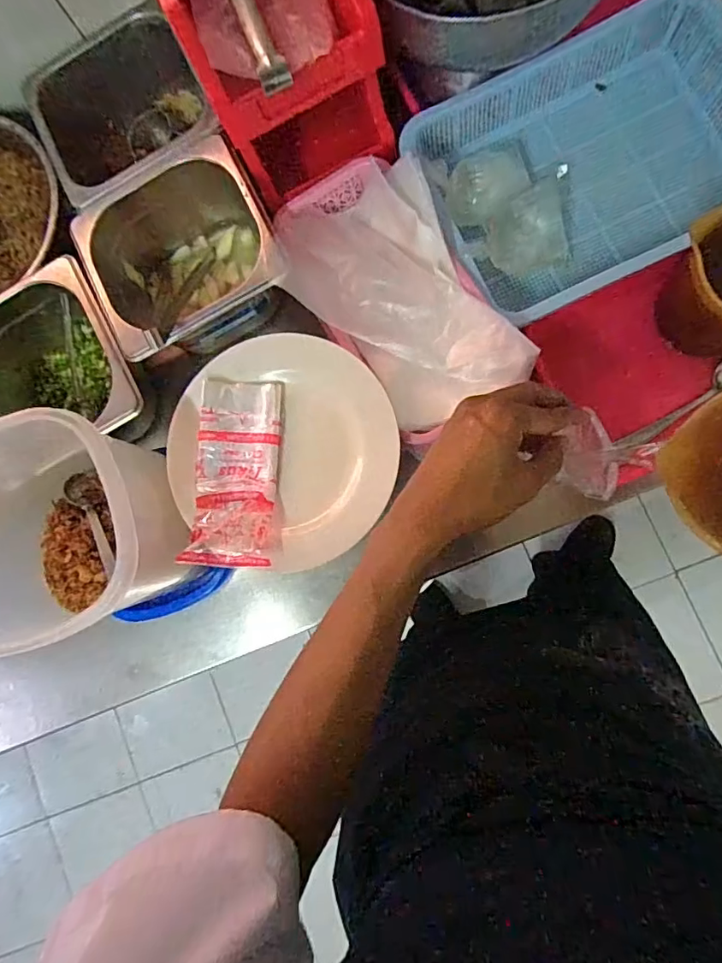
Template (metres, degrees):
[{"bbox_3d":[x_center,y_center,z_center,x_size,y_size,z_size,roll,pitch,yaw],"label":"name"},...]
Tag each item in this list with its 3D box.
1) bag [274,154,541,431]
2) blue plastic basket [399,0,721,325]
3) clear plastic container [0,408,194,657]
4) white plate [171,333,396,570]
[{"bbox_3d":[0.030,-0.166,0.483,0.141,0.078,0.244,-30,82,5],"label":"bag"},{"bbox_3d":[0.208,-0.298,0.484,0.294,0.067,0.231,-25,83,6],"label":"blue plastic basket"},{"bbox_3d":[-0.240,0.046,0.448,0.174,0.154,0.150,-17,84,7],"label":"clear plastic container"},{"bbox_3d":[-0.062,-0.030,0.441,0.188,0.022,0.177,-1,86,8],"label":"white plate"}]

